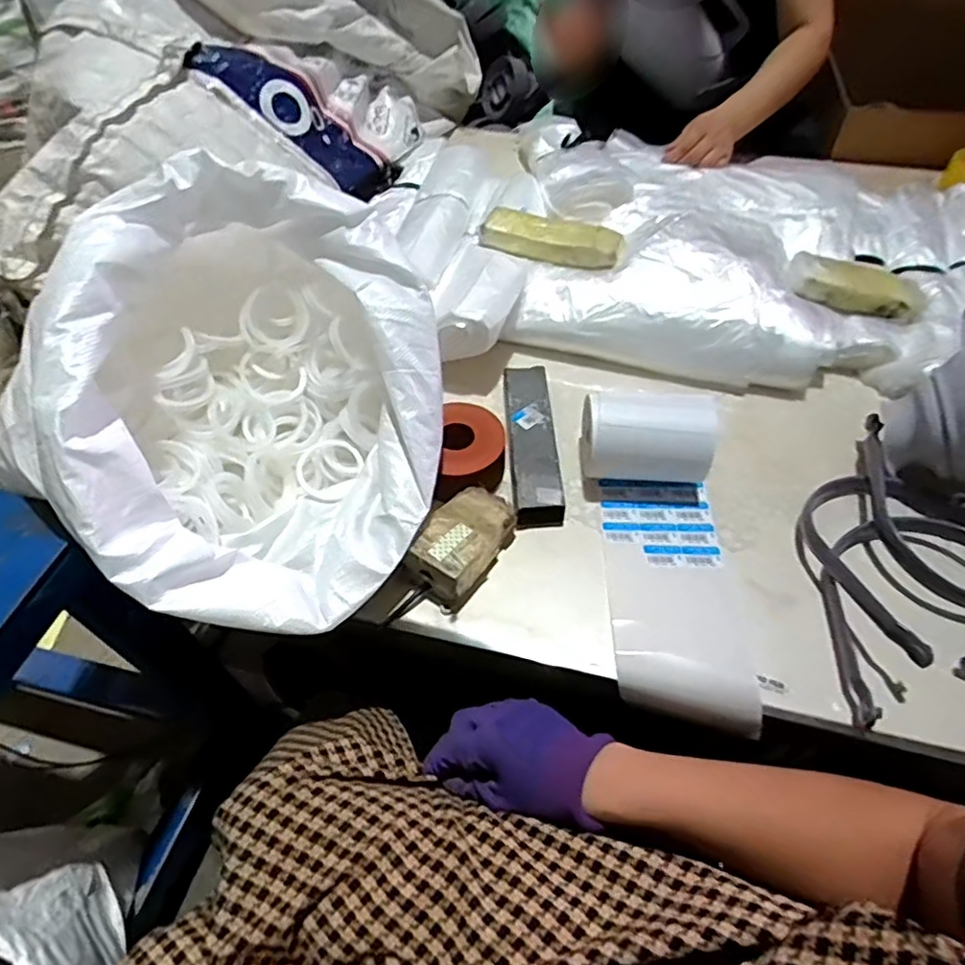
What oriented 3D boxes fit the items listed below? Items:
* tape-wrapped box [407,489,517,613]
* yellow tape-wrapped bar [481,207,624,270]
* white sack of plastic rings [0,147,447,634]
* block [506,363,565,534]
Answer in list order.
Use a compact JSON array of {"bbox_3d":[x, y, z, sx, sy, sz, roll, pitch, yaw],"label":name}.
[{"bbox_3d":[-0.015,0.051,0.571,0.063,0.051,0.124,24,56,19],"label":"tape-wrapped box"},{"bbox_3d":[0.088,-0.308,0.773,0.173,0.027,0.072,18,54,15],"label":"yellow tape-wrapped bar"},{"bbox_3d":[-0.200,-0.079,0.529,0.317,0.224,0.355,2,52,3],"label":"white sack of plastic rings"},{"bbox_3d":[0.052,-0.046,0.655,0.047,0.033,0.201,-3,52,-1],"label":"block"}]

